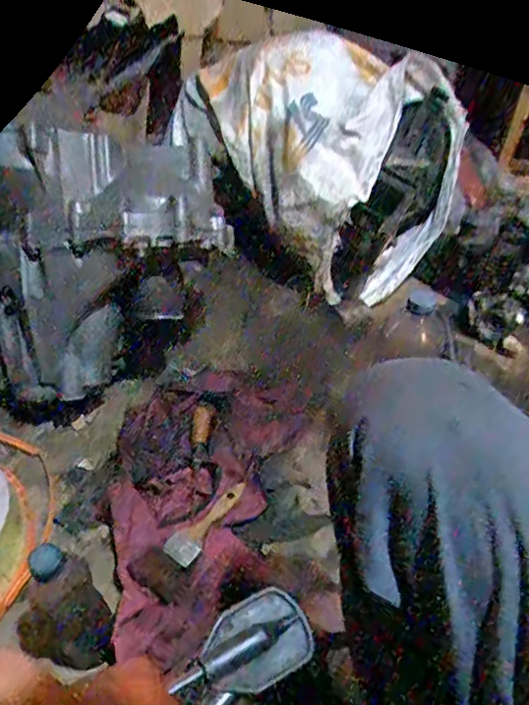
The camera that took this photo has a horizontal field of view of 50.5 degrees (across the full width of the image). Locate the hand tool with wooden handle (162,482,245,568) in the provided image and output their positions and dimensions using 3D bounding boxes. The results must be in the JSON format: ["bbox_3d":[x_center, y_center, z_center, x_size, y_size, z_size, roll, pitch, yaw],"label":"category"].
[{"bbox_3d":[-0.081,0.230,0.789,0.043,0.032,0.151,23,50,19],"label":"hand tool with wooden handle"}]

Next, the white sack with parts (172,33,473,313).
[{"bbox_3d":[0.103,-0.406,1.160,0.339,0.355,0.522,-29,54,-26],"label":"white sack with parts"}]

